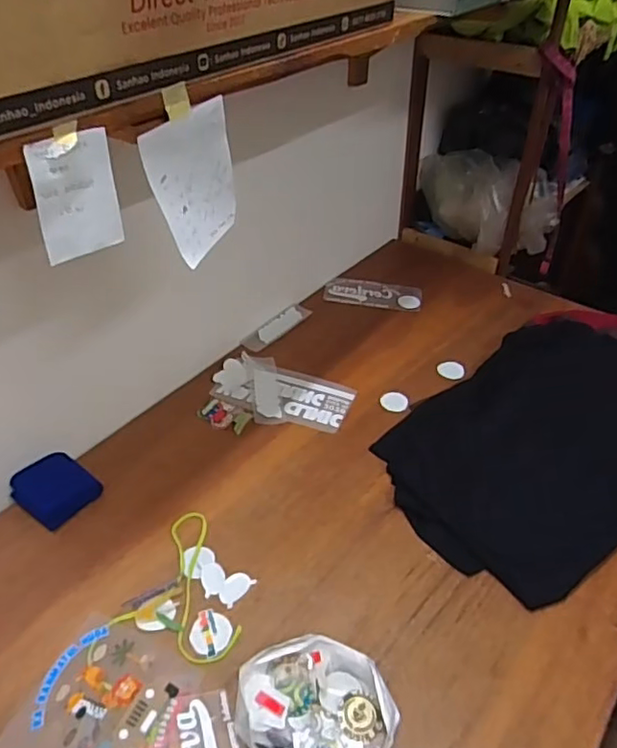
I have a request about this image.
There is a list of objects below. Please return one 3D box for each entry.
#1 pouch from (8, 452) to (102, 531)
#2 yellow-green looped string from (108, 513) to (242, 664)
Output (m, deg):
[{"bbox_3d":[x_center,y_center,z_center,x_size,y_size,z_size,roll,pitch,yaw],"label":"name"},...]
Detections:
[{"bbox_3d":[-0.433,0.194,0.997,0.117,0.037,0.114,26,48,27],"label":"pouch"},{"bbox_3d":[-0.164,0.315,0.883,0.182,0.004,0.213,14,44,16],"label":"yellow-green looped string"}]

